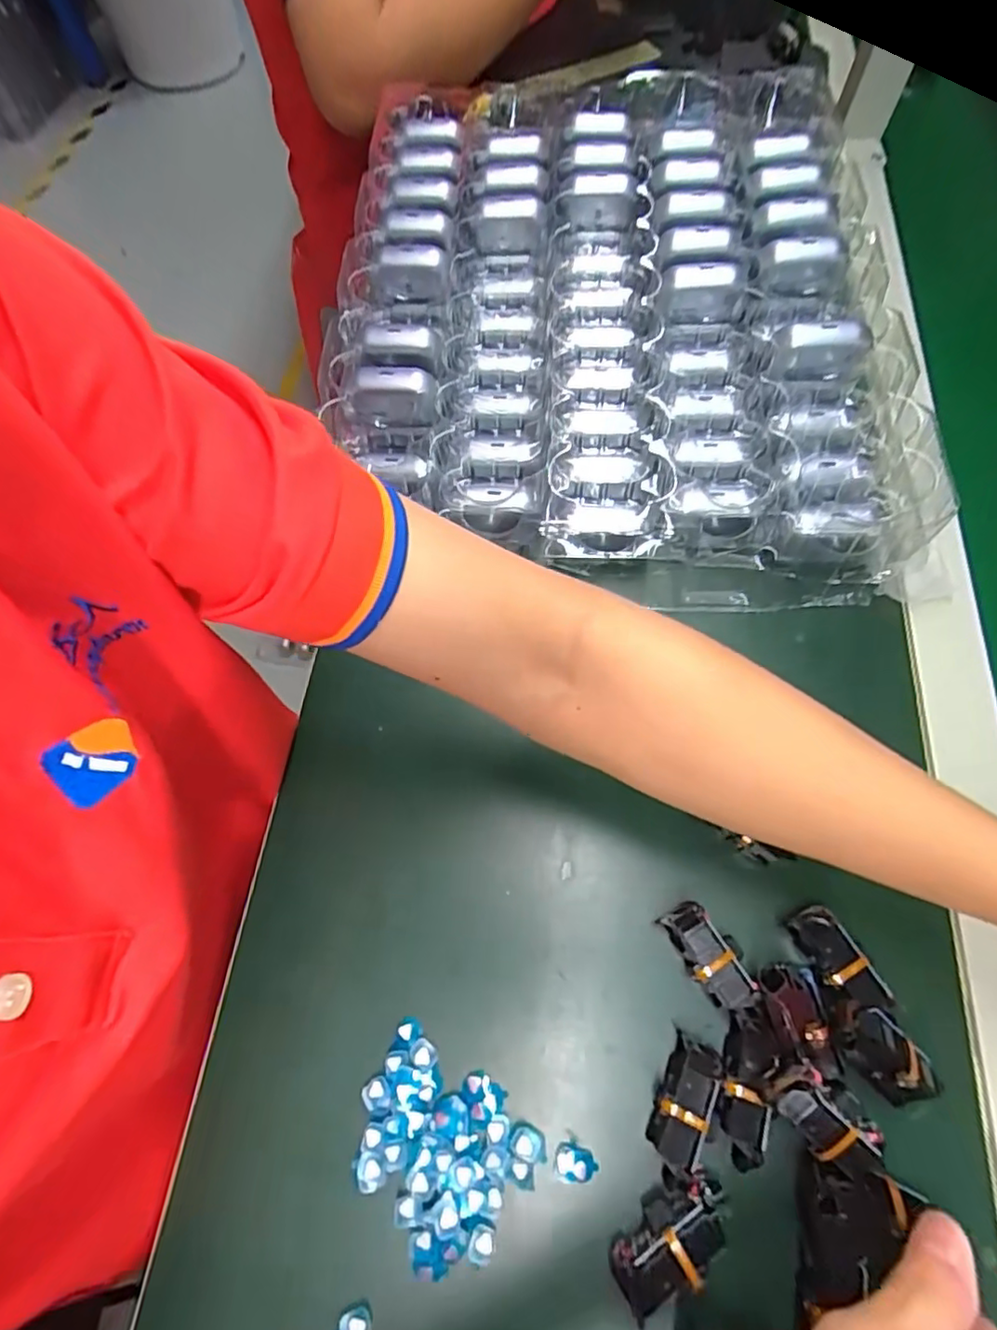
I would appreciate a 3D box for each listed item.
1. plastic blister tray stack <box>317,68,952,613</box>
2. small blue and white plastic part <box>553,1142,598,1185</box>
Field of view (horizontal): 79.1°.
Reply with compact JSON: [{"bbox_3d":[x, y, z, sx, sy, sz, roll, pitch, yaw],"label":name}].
[{"bbox_3d":[0.077,-0.262,0.425,0.348,0.058,0.462,3,66,4],"label":"plastic blister tray stack"},{"bbox_3d":[0.034,0.216,0.261,0.019,0.005,0.013,6,66,5],"label":"small blue and white plastic part"}]

